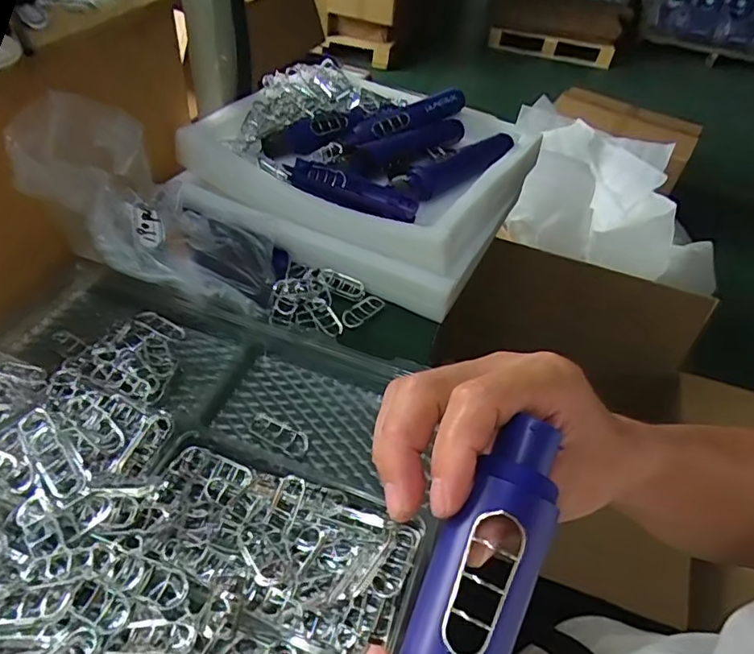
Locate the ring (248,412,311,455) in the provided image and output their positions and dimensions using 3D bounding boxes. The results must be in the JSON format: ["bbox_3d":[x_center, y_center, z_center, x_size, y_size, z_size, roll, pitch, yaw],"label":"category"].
[{"bbox_3d":[-0.080,0.087,0.440,0.056,0.007,0.024,27,48,18],"label":"ring"}]

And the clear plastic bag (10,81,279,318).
[{"bbox_3d":[-0.194,-0.126,0.519,0.195,0.155,0.149,8,45,2],"label":"clear plastic bag"}]

